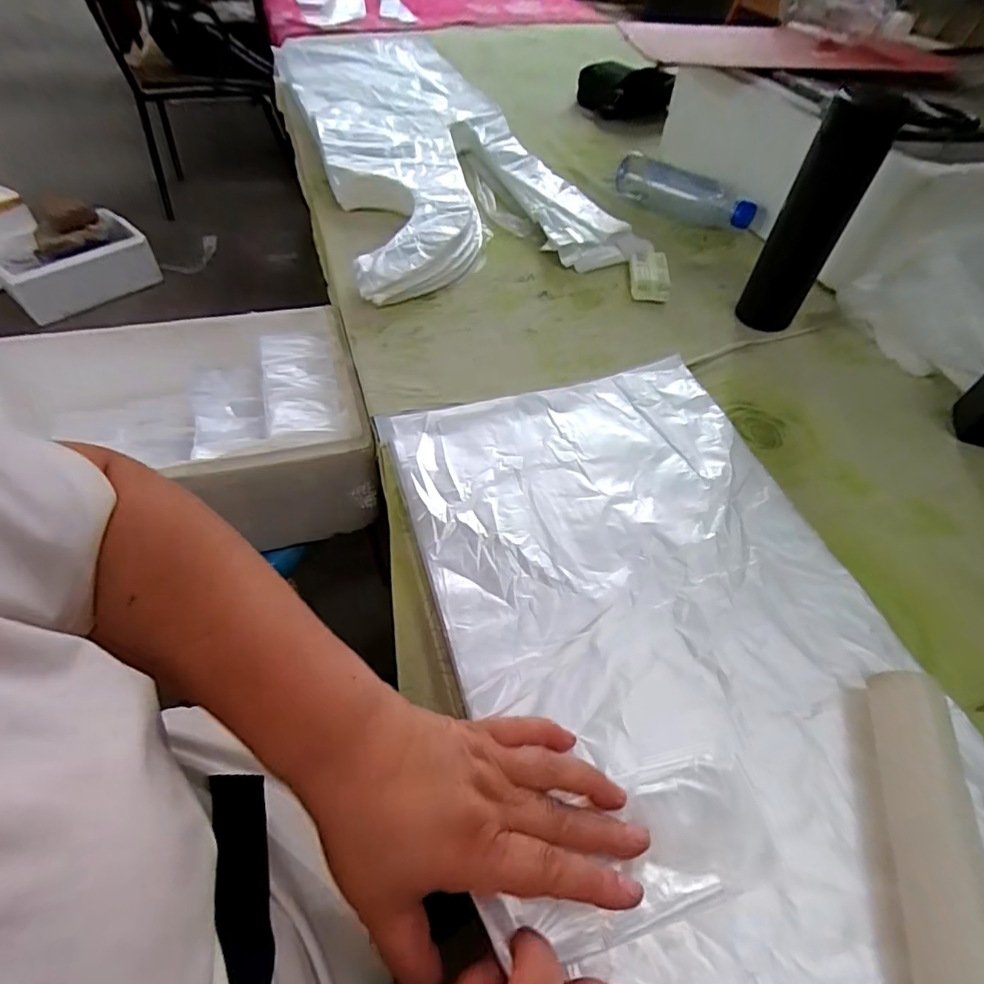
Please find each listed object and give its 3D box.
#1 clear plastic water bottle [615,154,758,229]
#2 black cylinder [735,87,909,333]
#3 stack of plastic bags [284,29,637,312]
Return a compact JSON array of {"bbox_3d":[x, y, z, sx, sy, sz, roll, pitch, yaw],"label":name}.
[{"bbox_3d":[0.289,-0.441,0.803,0.216,0.049,0.060,34,57,22],"label":"clear plastic water bottle"},{"bbox_3d":[0.325,-0.275,0.557,0.054,0.222,0.052,-15,54,-15],"label":"black cylinder"},{"bbox_3d":[-0.126,-0.602,0.898,0.349,0.092,0.883,-14,54,-14],"label":"stack of plastic bags"}]

